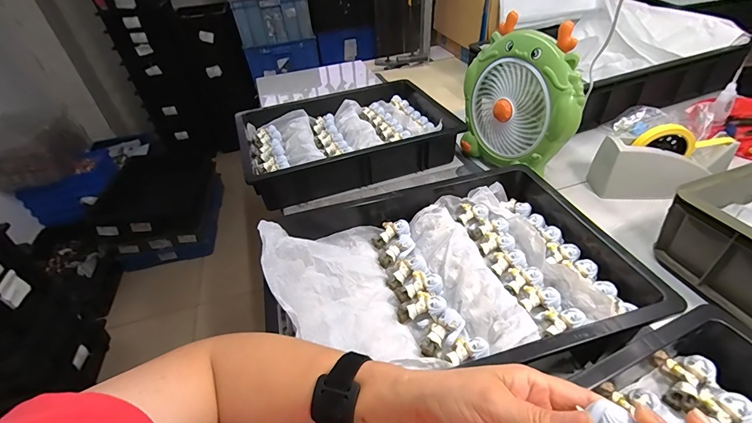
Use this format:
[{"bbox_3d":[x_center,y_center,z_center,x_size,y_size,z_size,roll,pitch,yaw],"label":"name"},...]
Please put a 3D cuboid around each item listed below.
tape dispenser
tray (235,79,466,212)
[{"bbox_3d":[0.504,-0.087,0.629,0.195,0.109,0.073,-1,40,6],"label":"tape dispenser"},{"bbox_3d":[-0.067,-0.191,0.856,0.484,0.089,0.387,-14,40,-10],"label":"tray"}]

